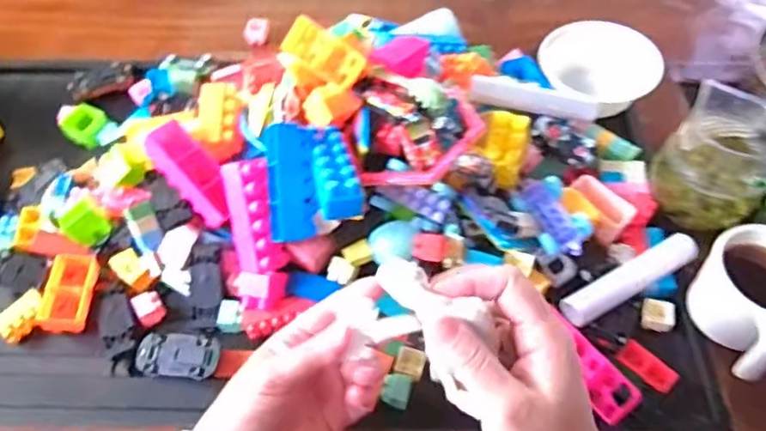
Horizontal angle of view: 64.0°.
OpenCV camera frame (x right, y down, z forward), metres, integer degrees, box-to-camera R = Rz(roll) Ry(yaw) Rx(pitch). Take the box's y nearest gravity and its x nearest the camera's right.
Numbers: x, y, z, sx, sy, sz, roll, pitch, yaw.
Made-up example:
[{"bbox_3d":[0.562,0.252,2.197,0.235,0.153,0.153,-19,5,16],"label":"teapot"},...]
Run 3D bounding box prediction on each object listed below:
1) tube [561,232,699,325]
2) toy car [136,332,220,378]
[{"bbox_3d":[0.197,0.053,0.496,0.129,0.028,0.025,-25,59,-16],"label":"tube"},{"bbox_3d":[-0.160,0.108,0.476,0.065,0.015,0.034,8,50,6],"label":"toy car"}]

